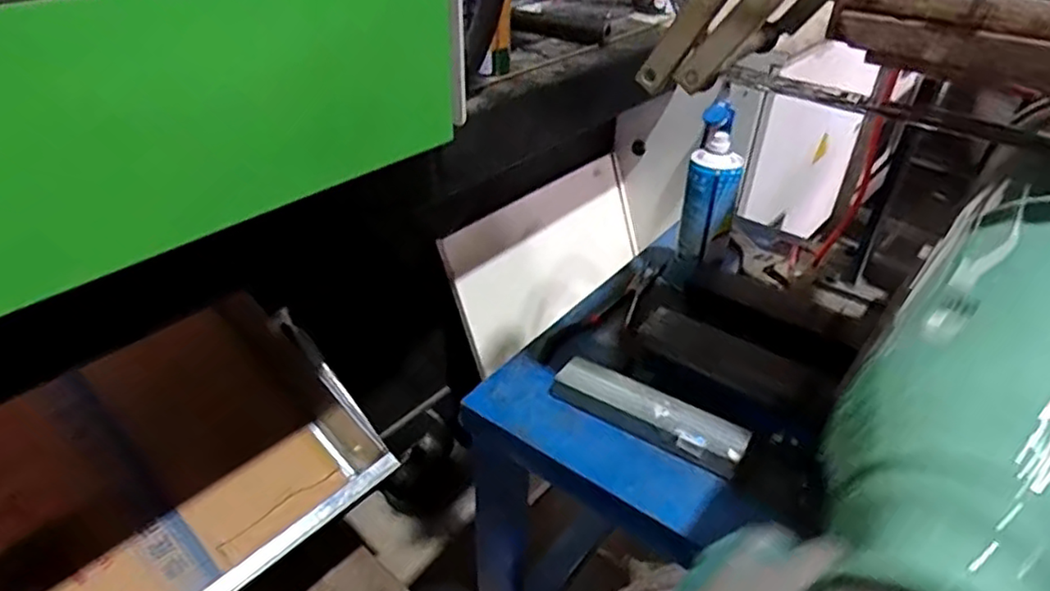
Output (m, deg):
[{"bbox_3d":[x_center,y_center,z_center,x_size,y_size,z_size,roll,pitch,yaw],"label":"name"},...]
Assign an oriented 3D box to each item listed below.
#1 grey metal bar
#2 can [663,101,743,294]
[{"bbox_3d":[0.126,0.118,0.676,0.200,0.024,0.059,22,41,26],"label":"grey metal bar"},{"bbox_3d":[0.229,-0.114,0.831,0.058,0.242,0.062,-12,38,-18],"label":"can"}]

